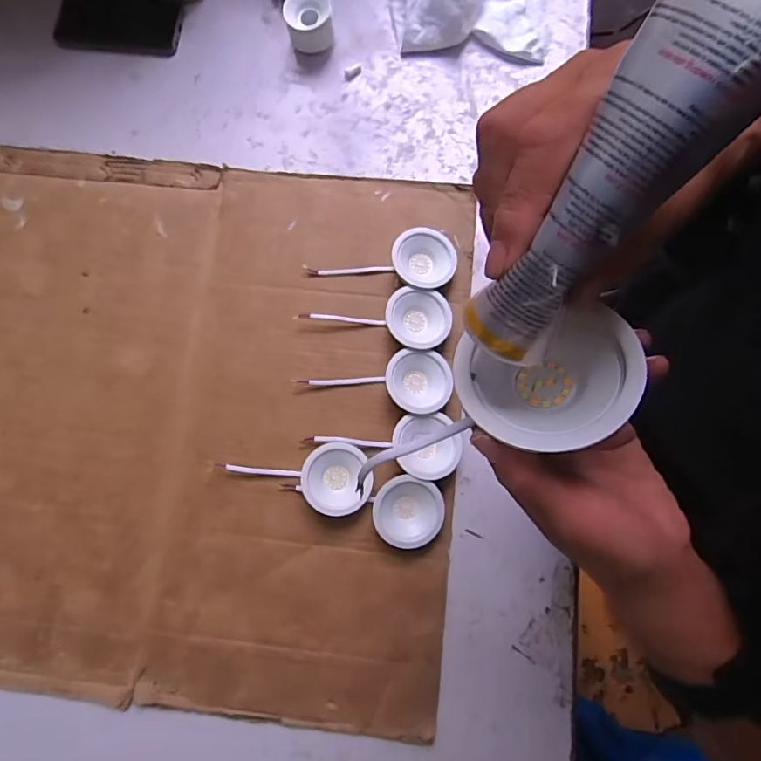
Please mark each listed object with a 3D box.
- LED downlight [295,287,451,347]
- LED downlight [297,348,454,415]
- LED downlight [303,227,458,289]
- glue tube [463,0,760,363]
[{"bbox_3d":[-0.003,-0.079,0.563,0.163,0.037,0.067,16,80,4],"label":"LED downlight"},{"bbox_3d":[-0.002,-0.009,0.551,0.157,0.035,0.067,15,80,4],"label":"LED downlight"},{"bbox_3d":[0.002,-0.145,0.576,0.165,0.034,0.068,12,79,3],"label":"LED downlight"},{"bbox_3d":[0.070,-0.062,0.141,0.046,0.021,0.136,38,120,7],"label":"glue tube"}]

